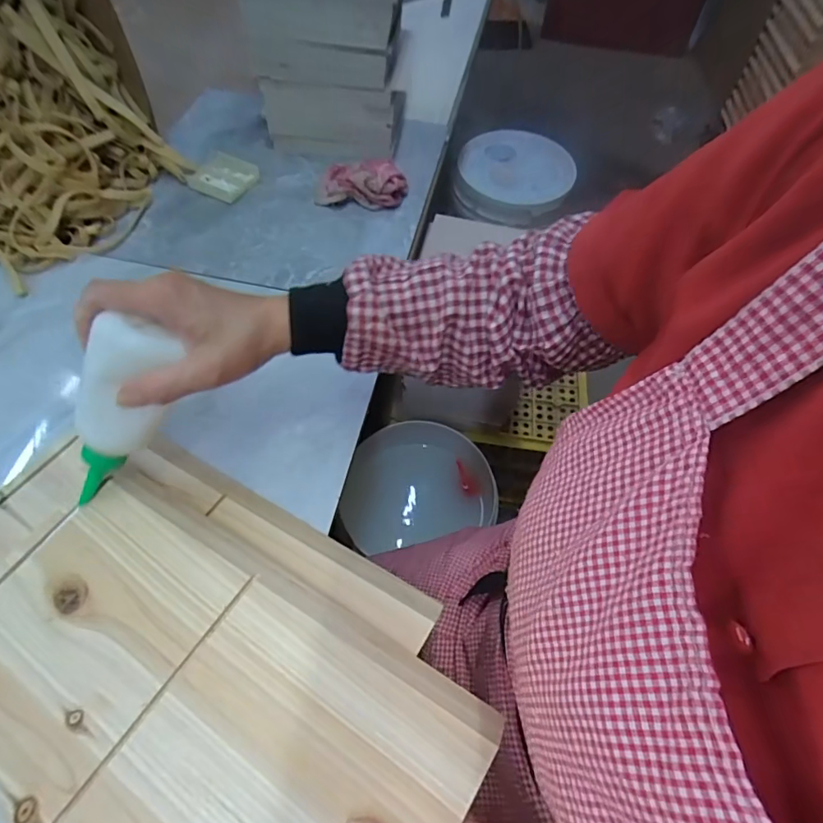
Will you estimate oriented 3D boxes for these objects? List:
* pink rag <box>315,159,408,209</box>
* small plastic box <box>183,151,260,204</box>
[{"bbox_3d":[-0.066,-0.299,0.640,0.116,0.049,0.049,2,59,-2],"label":"pink rag"},{"bbox_3d":[-0.255,-0.318,0.663,0.082,0.012,0.072,26,61,12],"label":"small plastic box"}]

